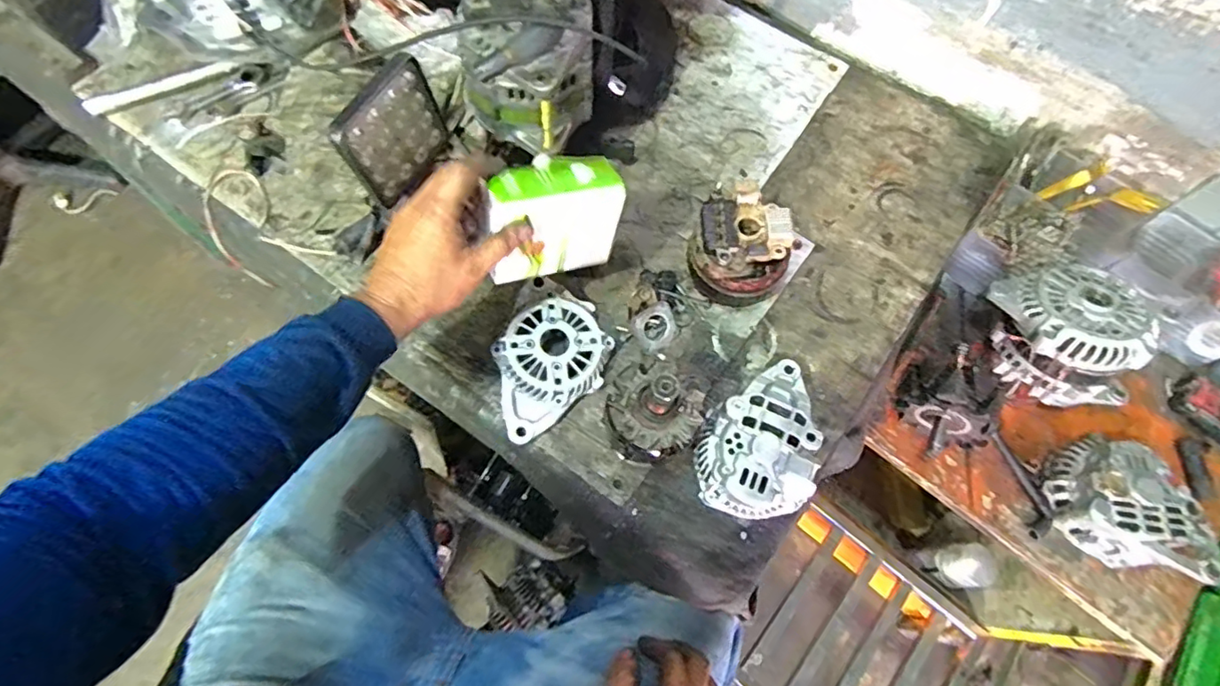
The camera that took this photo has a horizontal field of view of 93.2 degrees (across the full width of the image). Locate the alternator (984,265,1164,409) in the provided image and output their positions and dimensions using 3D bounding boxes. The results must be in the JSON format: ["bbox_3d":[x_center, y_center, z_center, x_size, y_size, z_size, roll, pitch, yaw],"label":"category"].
[{"bbox_3d":[0.530,-0.005,0.671,0.148,0.117,0.150,-7,68,-6],"label":"alternator"}]

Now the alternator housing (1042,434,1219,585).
[{"bbox_3d":[0.576,0.189,0.645,0.115,0.057,0.163,-21,70,-11],"label":"alternator housing"}]

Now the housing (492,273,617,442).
[{"bbox_3d":[-0.064,0.018,0.614,0.111,0.050,0.172,19,68,5],"label":"housing"}]

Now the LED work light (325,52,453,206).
[{"bbox_3d":[-0.191,-0.188,0.519,0.024,0.101,0.104,28,69,8],"label":"LED work light"}]

